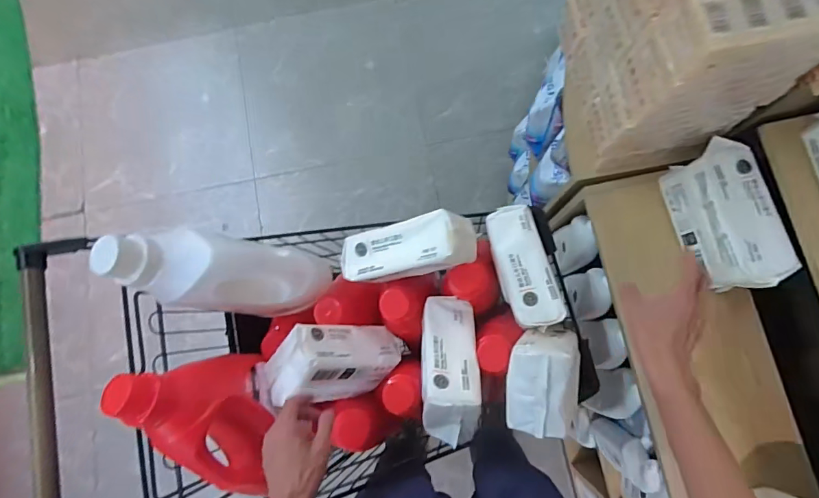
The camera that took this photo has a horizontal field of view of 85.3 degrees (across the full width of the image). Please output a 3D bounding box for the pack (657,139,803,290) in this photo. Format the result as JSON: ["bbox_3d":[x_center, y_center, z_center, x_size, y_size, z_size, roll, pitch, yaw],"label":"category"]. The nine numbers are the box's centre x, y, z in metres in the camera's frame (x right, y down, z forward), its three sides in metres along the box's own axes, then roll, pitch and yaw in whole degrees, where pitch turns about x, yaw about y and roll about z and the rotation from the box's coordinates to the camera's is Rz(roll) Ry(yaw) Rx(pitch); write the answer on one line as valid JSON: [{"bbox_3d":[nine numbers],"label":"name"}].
[{"bbox_3d":[0.451,-0.046,0.640,0.081,0.099,0.201,-13,80,1],"label":"pack"}]

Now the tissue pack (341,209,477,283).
[{"bbox_3d":[-0.005,0.003,0.677,0.197,0.096,0.078,-14,80,17],"label":"tissue pack"}]

